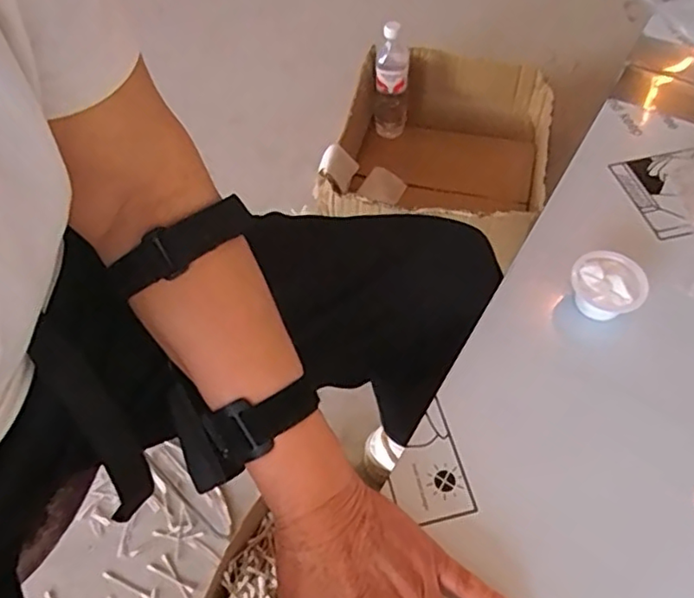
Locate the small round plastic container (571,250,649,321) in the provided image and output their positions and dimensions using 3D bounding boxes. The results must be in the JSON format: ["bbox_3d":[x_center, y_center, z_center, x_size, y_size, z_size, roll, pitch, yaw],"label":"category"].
[{"bbox_3d":[0.198,-0.006,0.464,0.049,0.036,0.051,-1,56,2],"label":"small round plastic container"}]

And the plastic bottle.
[{"bbox_3d":[0.088,-0.423,1.189,0.068,0.209,0.065,5,56,6],"label":"plastic bottle"}]

